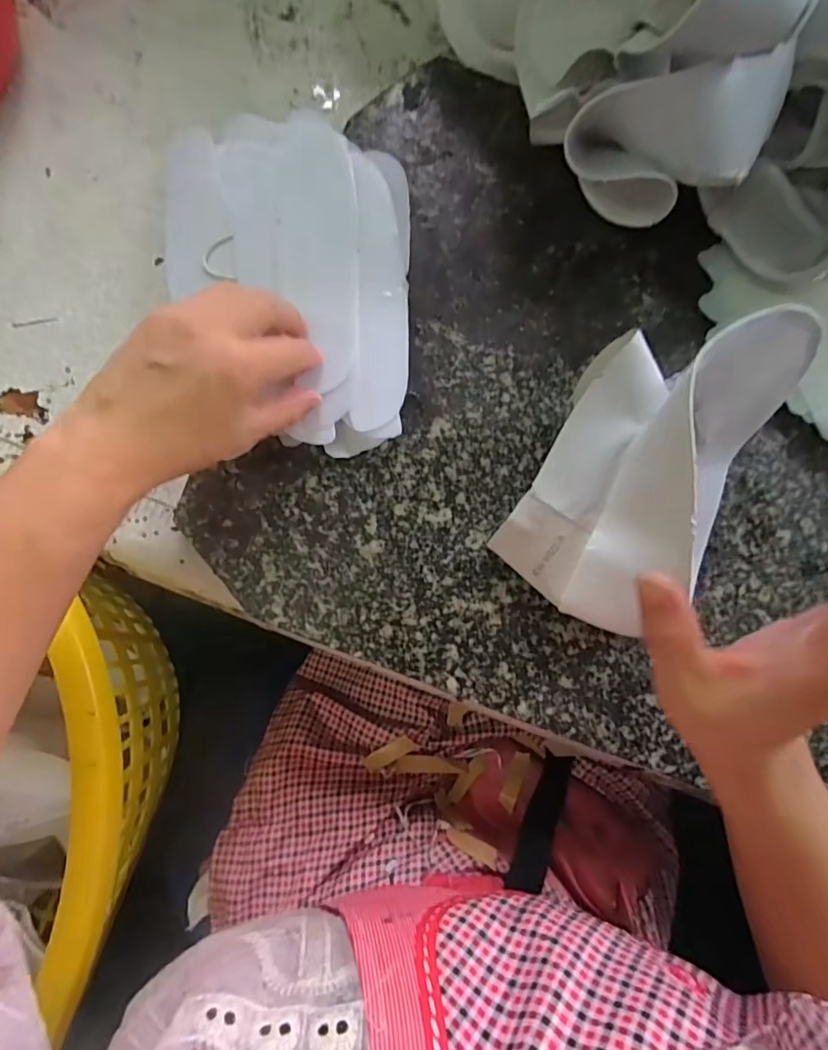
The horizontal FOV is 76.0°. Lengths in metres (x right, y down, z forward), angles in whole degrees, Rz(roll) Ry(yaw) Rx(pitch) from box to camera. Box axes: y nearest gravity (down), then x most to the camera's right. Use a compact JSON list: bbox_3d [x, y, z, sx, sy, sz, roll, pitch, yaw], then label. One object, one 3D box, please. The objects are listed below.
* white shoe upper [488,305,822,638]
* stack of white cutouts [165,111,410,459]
[{"bbox_3d":[0.126,-0.032,0.273,0.169,0.100,0.120,-34,85,-8],"label":"white shoe upper"},{"bbox_3d":[-0.076,-0.147,0.309,0.144,0.029,0.202,1,81,-3],"label":"stack of white cutouts"}]

